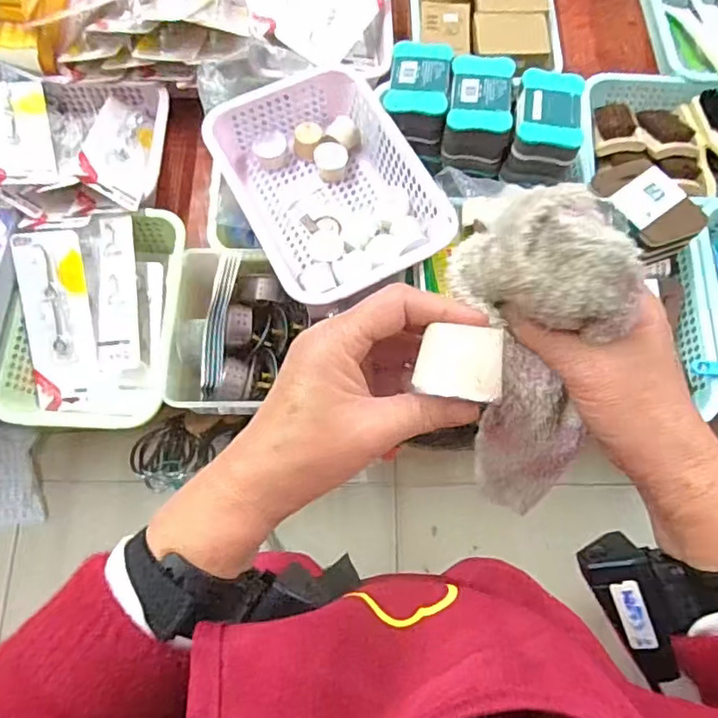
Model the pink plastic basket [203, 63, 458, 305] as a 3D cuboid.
[{"bbox_3d":[-0.046,-0.226,0.746,0.218,0.077,0.295,-28,74,-8],"label":"pink plastic basket"}]

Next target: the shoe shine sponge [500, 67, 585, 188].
[{"bbox_3d":[0.240,-0.298,0.747,0.082,0.070,0.139,12,73,5],"label":"shoe shine sponge"}]

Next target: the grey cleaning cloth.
[{"bbox_3d":[0.090,0.005,0.312,0.072,0.186,0.055,-2,32,0],"label":"grey cleaning cloth"}]

